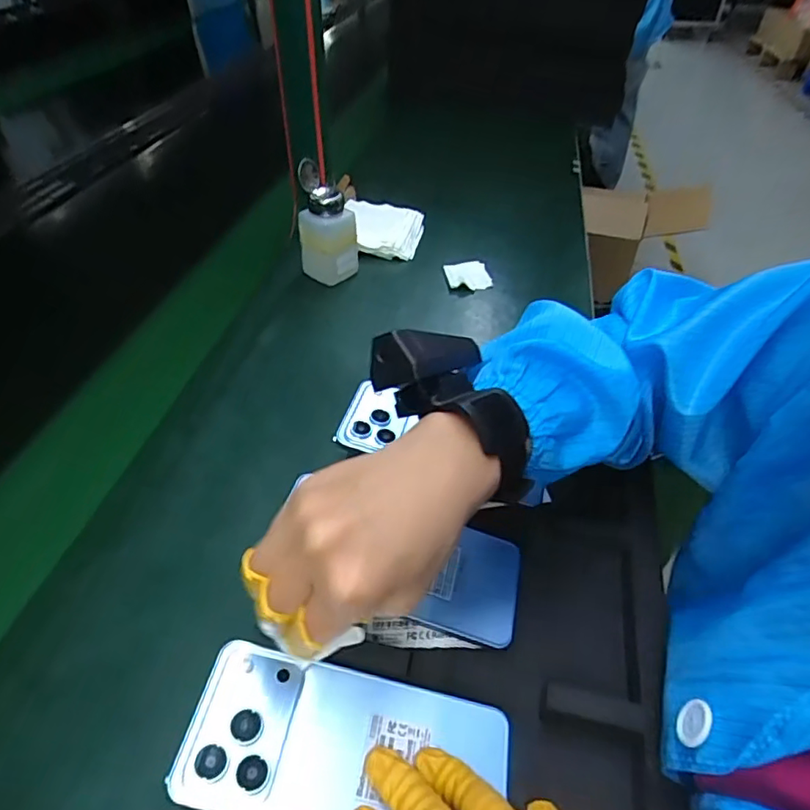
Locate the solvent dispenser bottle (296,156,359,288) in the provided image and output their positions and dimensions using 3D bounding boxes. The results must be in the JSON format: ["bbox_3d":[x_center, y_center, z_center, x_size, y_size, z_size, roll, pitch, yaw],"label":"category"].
[{"bbox_3d":[-0.089,-0.205,0.646,0.056,0.133,0.052,30,49,25],"label":"solvent dispenser bottle"}]

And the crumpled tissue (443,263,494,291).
[{"bbox_3d":[0.078,-0.158,0.679,0.057,0.019,0.038,1,43,1],"label":"crumpled tissue"}]

